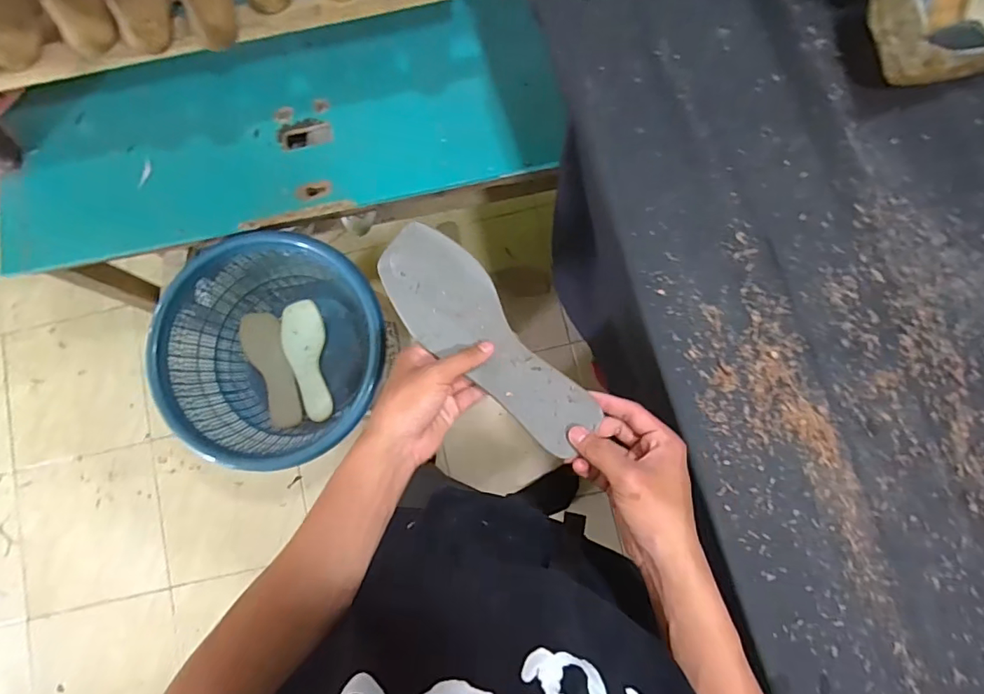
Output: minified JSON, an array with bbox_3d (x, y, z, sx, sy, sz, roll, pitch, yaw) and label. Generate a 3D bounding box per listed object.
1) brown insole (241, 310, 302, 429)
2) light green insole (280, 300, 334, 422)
[{"bbox_3d":[-0.440,0.046,1.012,0.079,0.022,0.233,-18,82,0],"label":"brown insole"},{"bbox_3d":[-0.372,0.028,1.021,0.081,0.019,0.238,-8,81,-9],"label":"light green insole"}]

